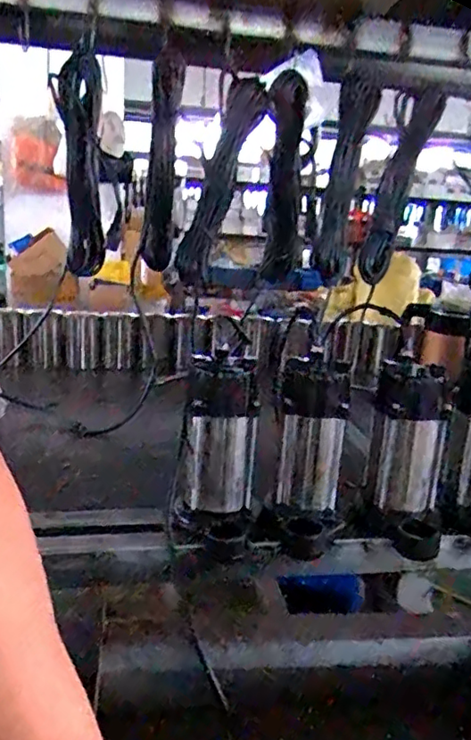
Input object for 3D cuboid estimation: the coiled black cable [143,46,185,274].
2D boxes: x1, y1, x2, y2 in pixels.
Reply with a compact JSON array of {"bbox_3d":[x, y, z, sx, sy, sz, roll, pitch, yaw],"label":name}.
[{"bbox_3d":[-0.122,-0.339,0.988,0.055,0.331,0.074,1,16,-11],"label":"coiled black cable"}]

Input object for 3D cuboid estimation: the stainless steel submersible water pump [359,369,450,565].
[{"bbox_3d":[0.238,0.125,0.828,0.122,0.255,0.079,9,16,18],"label":"stainless steel submersible water pump"}]

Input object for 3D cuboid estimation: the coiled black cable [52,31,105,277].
[{"bbox_3d":[-0.258,-0.346,0.999,0.069,0.361,0.072,1,16,-11],"label":"coiled black cable"}]

